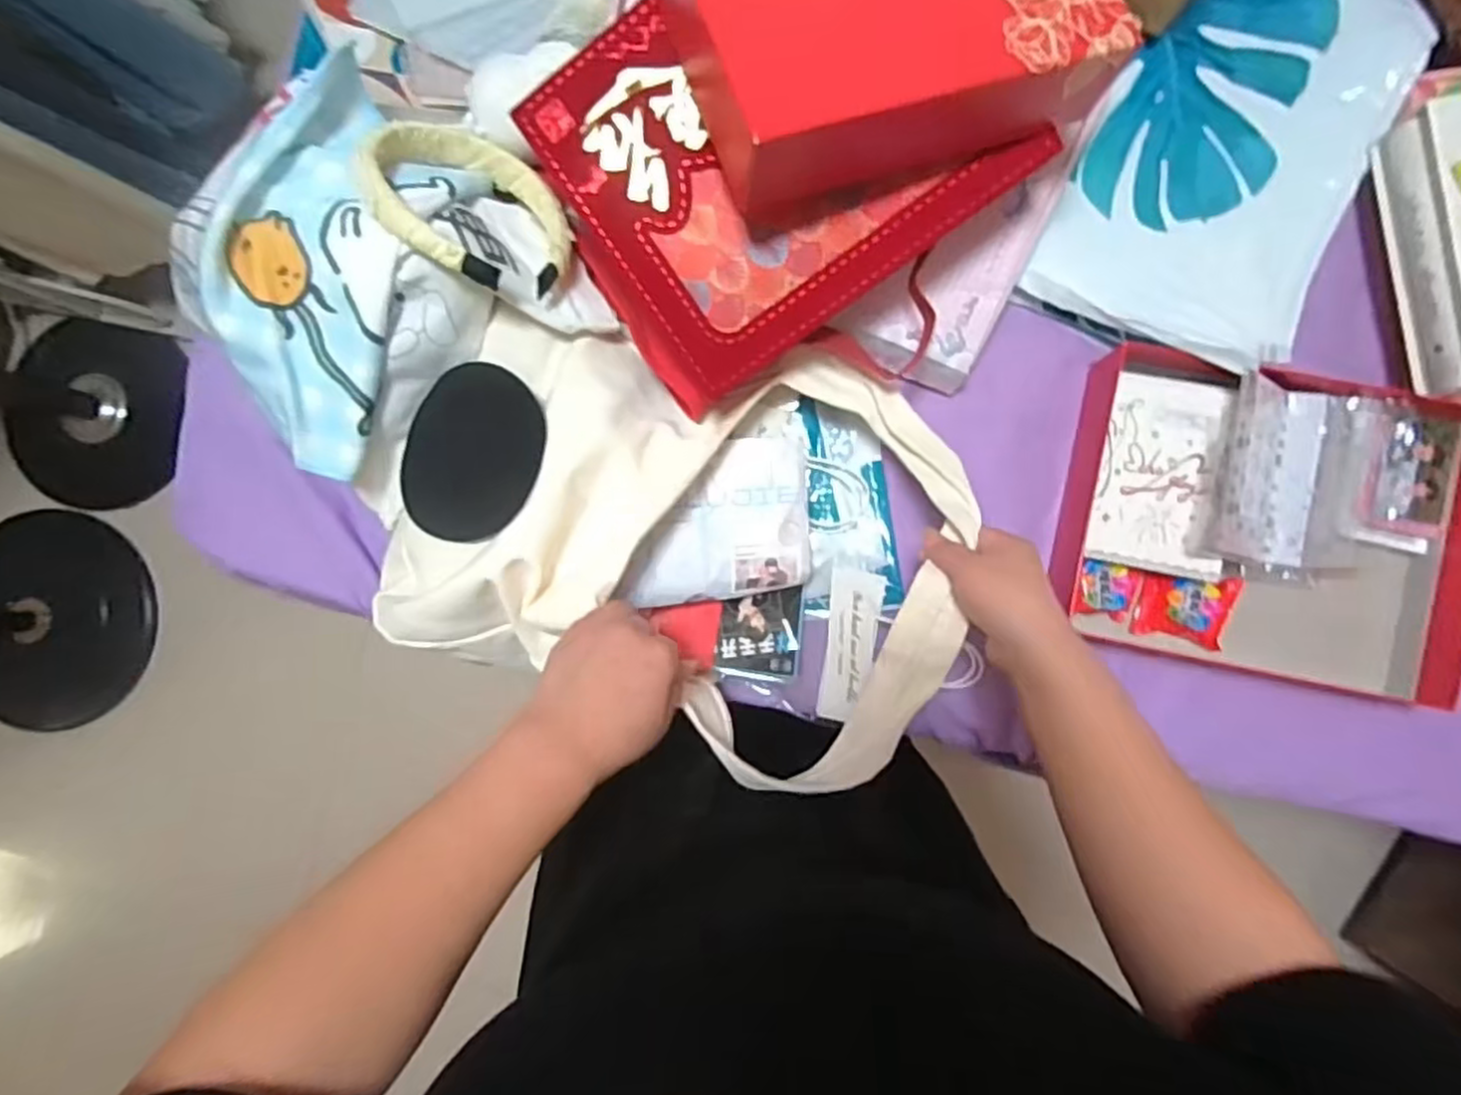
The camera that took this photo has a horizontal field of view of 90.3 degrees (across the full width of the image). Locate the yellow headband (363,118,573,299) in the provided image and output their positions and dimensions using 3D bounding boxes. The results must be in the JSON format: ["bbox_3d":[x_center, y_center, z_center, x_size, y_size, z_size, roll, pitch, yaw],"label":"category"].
[{"bbox_3d":[-0.181,-0.240,0.516,0.150,0.139,0.023,39,131,-2],"label":"yellow headband"}]

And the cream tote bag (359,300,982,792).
[{"bbox_3d":[-0.045,-0.024,0.536,0.426,0.096,0.304,19,89,4],"label":"cream tote bag"}]

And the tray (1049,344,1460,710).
[{"bbox_3d":[0.440,-0.018,0.587,0.322,0.063,0.243,12,88,4],"label":"tray"}]

